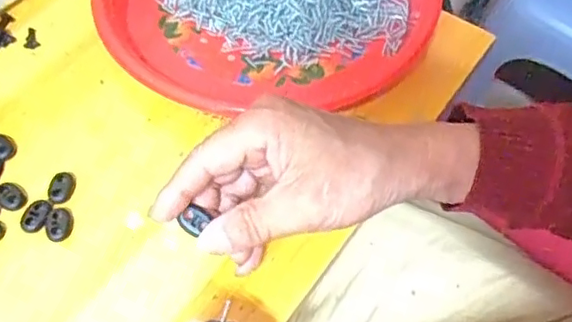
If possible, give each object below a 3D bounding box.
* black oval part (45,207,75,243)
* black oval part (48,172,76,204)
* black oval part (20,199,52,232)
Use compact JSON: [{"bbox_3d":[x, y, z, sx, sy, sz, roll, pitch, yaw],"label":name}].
[{"bbox_3d":[-0.140,0.039,0.365,0.016,0.004,0.022,0,58,-1],"label":"black oval part"},{"bbox_3d":[-0.143,0.016,0.375,0.015,0.004,0.023,4,58,1],"label":"black oval part"},{"bbox_3d":[-0.155,0.034,0.365,0.015,0.004,0.021,17,59,9],"label":"black oval part"}]

